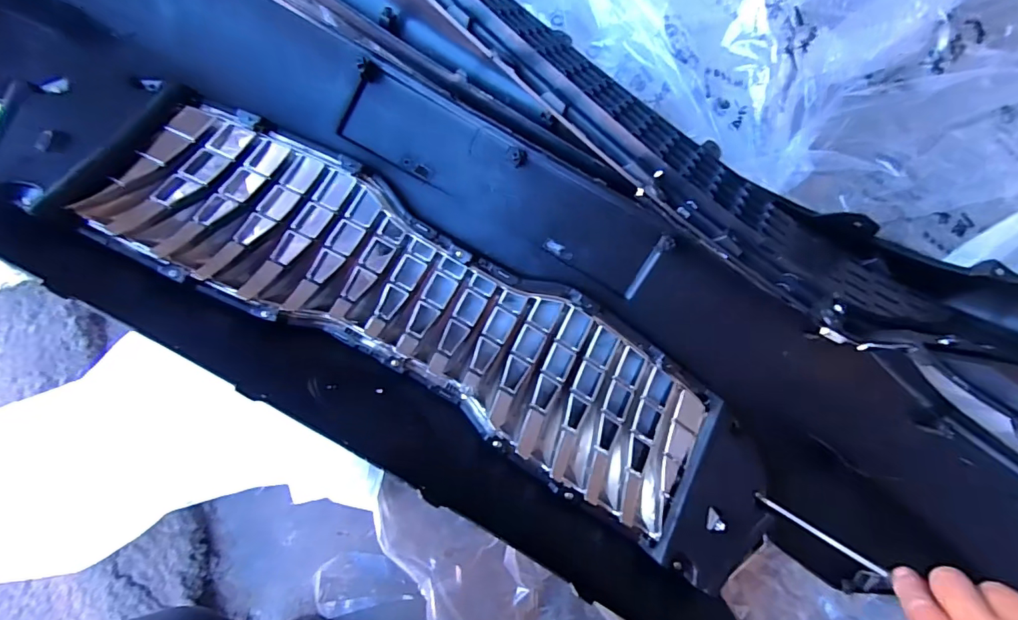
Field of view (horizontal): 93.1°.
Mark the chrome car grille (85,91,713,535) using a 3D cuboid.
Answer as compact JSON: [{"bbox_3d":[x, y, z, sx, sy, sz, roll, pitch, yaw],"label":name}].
[{"bbox_3d":[-0.086,0.001,0.522,0.661,0.078,0.191,30,84,0],"label":"chrome car grille"}]

